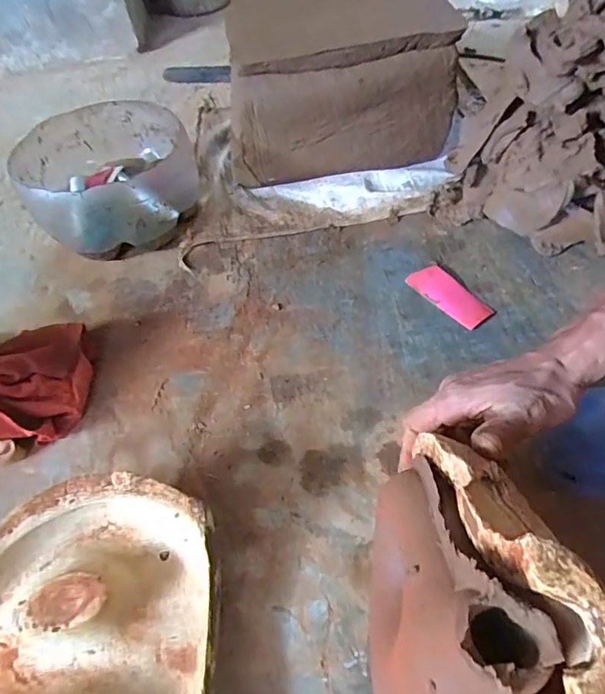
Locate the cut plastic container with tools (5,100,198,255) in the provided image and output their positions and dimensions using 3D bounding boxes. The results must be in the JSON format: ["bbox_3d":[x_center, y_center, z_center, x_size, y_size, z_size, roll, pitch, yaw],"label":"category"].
[{"bbox_3d":[-0.280,-0.243,0.708,0.225,0.133,0.254,-22,54,-11],"label":"cut plastic container with tools"}]

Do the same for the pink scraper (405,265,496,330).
[{"bbox_3d":[0.187,-0.067,0.599,0.046,0.010,0.108,-34,57,-19],"label":"pink scraper"}]

